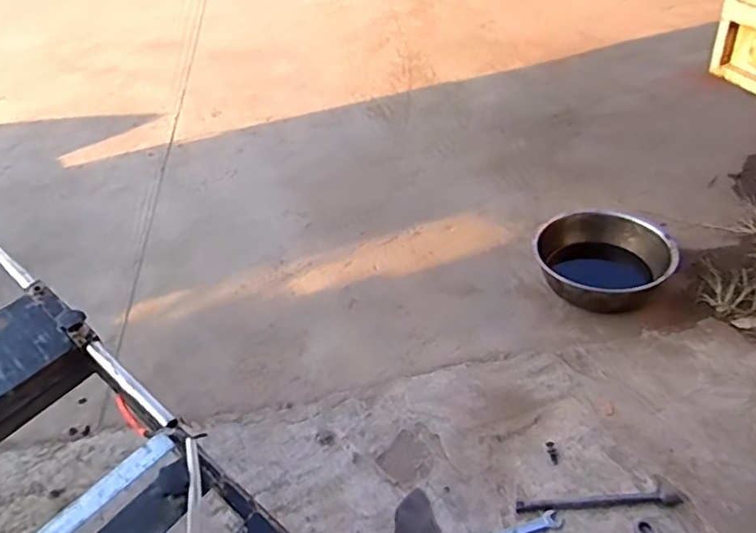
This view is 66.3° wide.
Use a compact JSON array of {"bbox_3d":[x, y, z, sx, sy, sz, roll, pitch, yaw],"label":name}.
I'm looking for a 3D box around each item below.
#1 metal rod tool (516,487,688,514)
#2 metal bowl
[{"bbox_3d":[0.331,0.348,0.863,0.241,0.023,0.025,-5,40,4],"label":"metal rod tool"},{"bbox_3d":[0.484,-0.014,1.246,0.270,0.079,0.270,-5,40,4],"label":"metal bowl"}]

